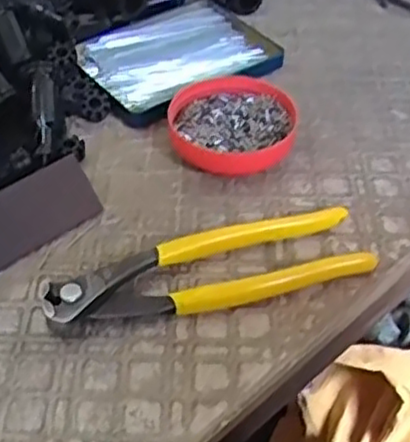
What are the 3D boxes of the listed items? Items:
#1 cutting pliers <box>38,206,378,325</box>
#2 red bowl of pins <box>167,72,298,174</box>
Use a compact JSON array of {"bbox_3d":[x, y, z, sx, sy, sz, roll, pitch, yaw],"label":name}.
[{"bbox_3d":[0.001,0.022,0.369,0.165,0.015,0.052,-12,47,-14],"label":"cutting pliers"},{"bbox_3d":[0.017,-0.058,0.439,0.073,0.023,0.079,1,45,-1],"label":"red bowl of pins"}]

